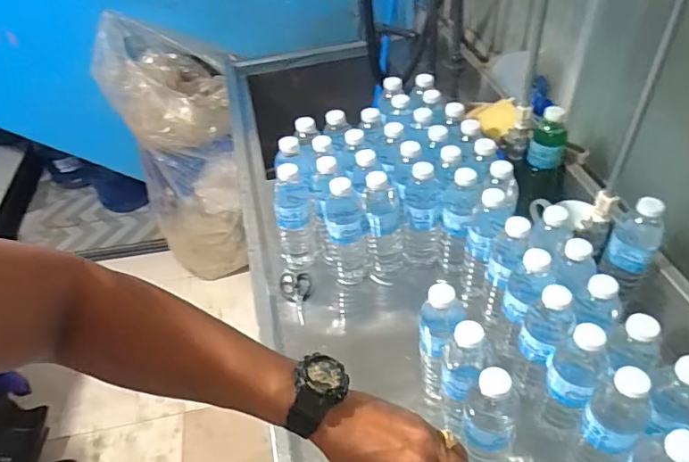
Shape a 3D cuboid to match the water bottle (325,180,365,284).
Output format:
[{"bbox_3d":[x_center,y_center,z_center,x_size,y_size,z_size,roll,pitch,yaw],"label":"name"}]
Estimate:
[{"bbox_3d":[0.002,-0.004,0.872,0.066,0.203,0.069,-10,44,-5],"label":"water bottle"}]

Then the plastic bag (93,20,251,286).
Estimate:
[{"bbox_3d":[-0.537,-0.237,1.797,0.387,0.849,0.258,-1,44,4],"label":"plastic bag"}]

